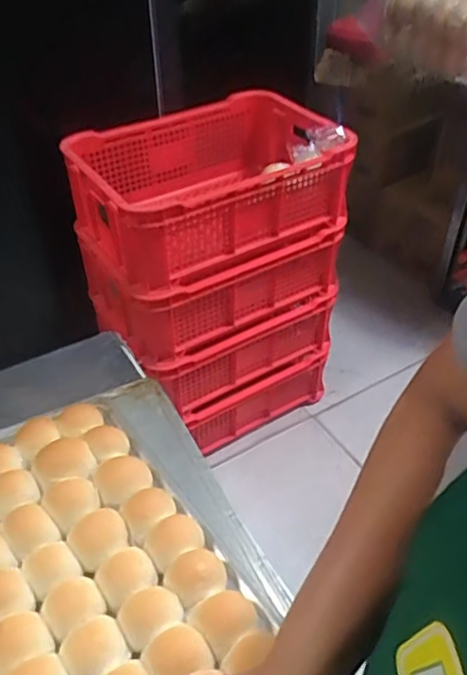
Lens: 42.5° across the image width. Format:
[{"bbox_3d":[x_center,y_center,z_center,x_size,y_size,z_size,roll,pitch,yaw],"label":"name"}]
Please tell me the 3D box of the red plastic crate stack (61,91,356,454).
[{"bbox_3d":[-0.026,-0.134,1.390,0.546,0.683,0.338,-23,47,-23],"label":"red plastic crate stack"}]

